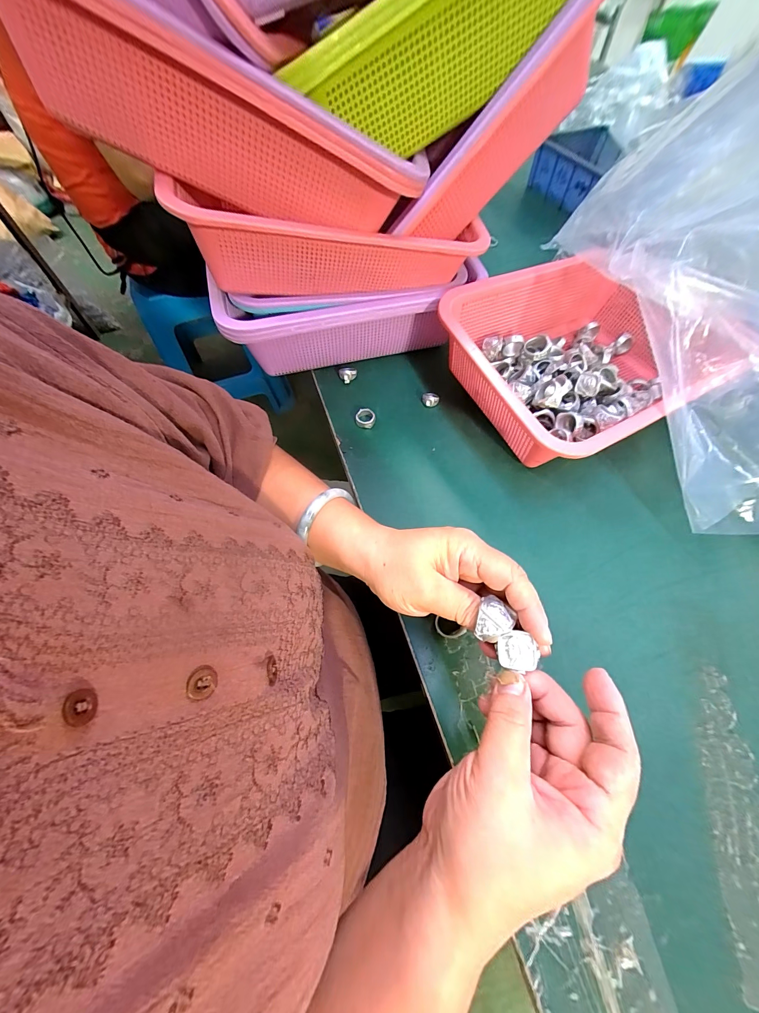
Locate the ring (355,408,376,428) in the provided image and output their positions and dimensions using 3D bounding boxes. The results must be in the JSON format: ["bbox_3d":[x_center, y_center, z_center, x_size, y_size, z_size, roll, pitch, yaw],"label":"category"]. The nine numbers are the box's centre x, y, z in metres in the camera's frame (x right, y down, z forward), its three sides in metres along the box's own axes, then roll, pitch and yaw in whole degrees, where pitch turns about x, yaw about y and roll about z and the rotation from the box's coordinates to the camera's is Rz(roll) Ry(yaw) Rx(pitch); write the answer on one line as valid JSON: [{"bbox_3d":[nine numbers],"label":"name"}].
[{"bbox_3d":[-0.015,-0.101,0.385,0.021,0.013,0.019,17,62,8],"label":"ring"}]

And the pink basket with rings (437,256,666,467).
[{"bbox_3d":[0.230,-0.165,0.382,0.301,0.098,0.222,-23,64,-13],"label":"pink basket with rings"}]

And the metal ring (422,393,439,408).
[{"bbox_3d":[0.060,-0.129,0.406,0.020,0.015,0.016,37,67,17],"label":"metal ring"}]

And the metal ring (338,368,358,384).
[{"bbox_3d":[-0.040,-0.167,0.421,0.019,0.016,0.018,-32,67,-17],"label":"metal ring"}]

